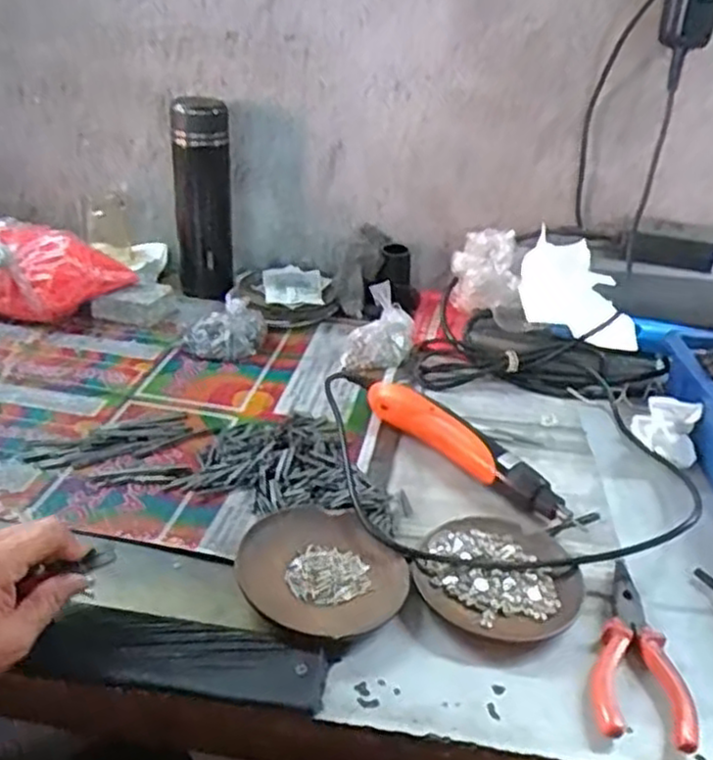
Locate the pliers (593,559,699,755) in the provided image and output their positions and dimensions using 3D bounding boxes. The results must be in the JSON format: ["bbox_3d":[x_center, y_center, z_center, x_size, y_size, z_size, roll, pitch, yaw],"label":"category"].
[{"bbox_3d":[0.180,0.169,0.476,0.053,0.012,0.144,11,29,10],"label":"pliers"}]

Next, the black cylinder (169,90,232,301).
[{"bbox_3d":[-0.173,-0.198,0.839,0.063,0.222,0.055,0,29,-9],"label":"black cylinder"}]

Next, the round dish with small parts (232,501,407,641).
[{"bbox_3d":[-0.023,0.128,0.508,0.106,0.013,0.112,4,29,-2],"label":"round dish with small parts"}]

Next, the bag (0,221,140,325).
[{"bbox_3d":[-0.347,-0.119,0.827,0.171,0.079,0.104,7,29,5],"label":"bag"}]

